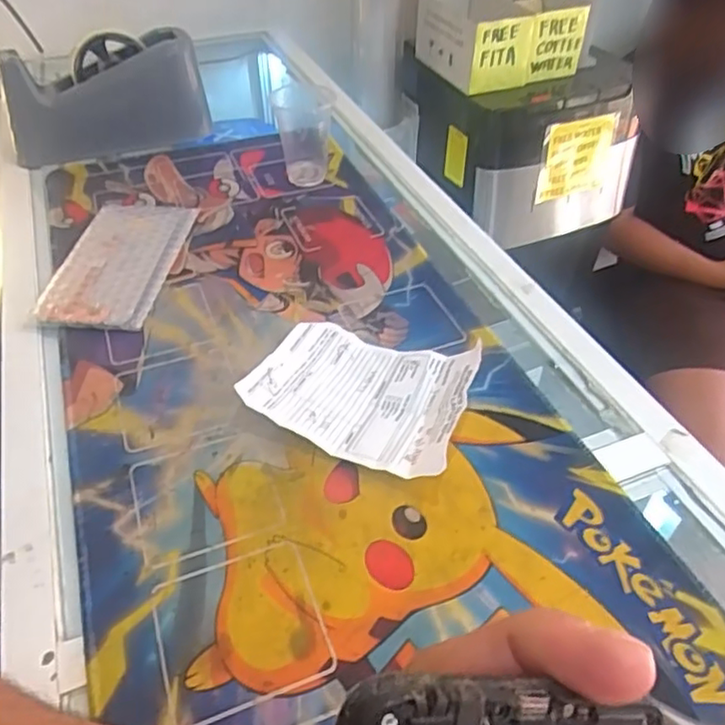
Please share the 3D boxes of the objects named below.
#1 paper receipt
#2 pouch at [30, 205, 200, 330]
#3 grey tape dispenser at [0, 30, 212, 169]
[{"bbox_3d":[0.001,0.016,0.423,0.140,0.035,0.106,17,47,18],"label":"paper receipt"},{"bbox_3d":[-0.200,-0.090,0.537,0.087,0.010,0.170,1,44,2],"label":"pouch"},{"bbox_3d":[-0.267,-0.277,0.690,0.211,0.120,0.057,-24,48,-23],"label":"grey tape dispenser"}]

